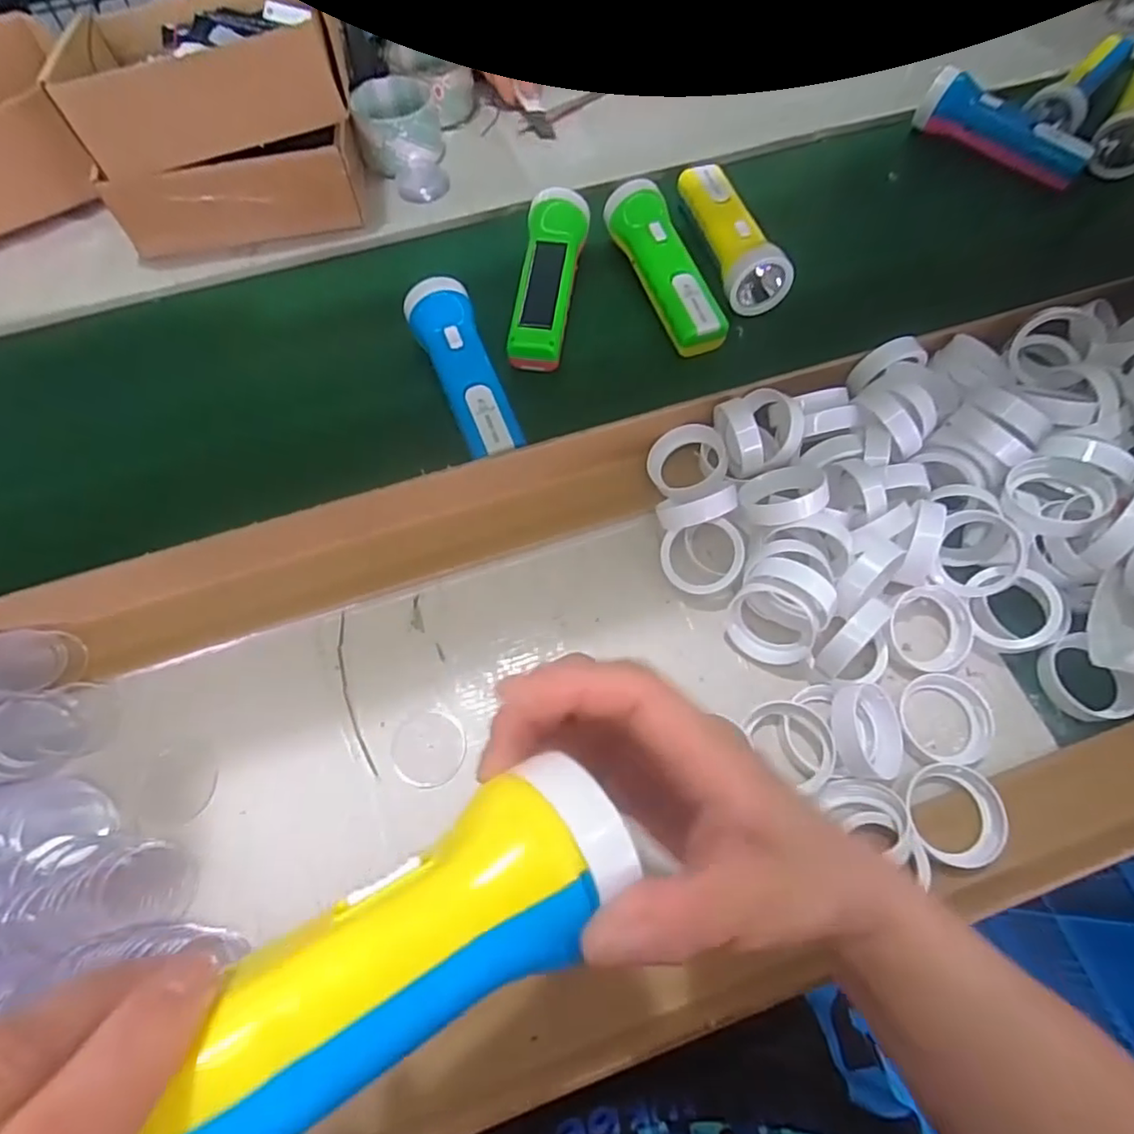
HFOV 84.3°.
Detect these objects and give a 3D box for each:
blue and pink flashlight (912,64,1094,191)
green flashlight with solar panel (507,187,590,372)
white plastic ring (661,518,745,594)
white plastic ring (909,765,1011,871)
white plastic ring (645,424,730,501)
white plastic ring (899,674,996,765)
[{"bbox_3d":[0.415,-0.416,0.587,0.155,0.046,0.049,40,71,17],"label":"blue and pink flashlight"},{"bbox_3d":[-0.014,-0.247,0.529,0.048,0.040,0.168,6,65,3],"label":"green flashlight with solar panel"},{"bbox_3d":[0.089,-0.006,0.412,0.053,0.013,0.047,-2,92,21],"label":"white plastic ring"},{"bbox_3d":[0.218,0.138,0.348,0.053,0.020,0.053,0,65,1],"label":"white plastic ring"},{"bbox_3d":[0.086,-0.075,0.445,0.053,0.019,0.053,-16,71,20],"label":"white plastic ring"},{"bbox_3d":[0.230,0.092,0.380,0.054,0.015,0.053,0,65,1],"label":"white plastic ring"}]

